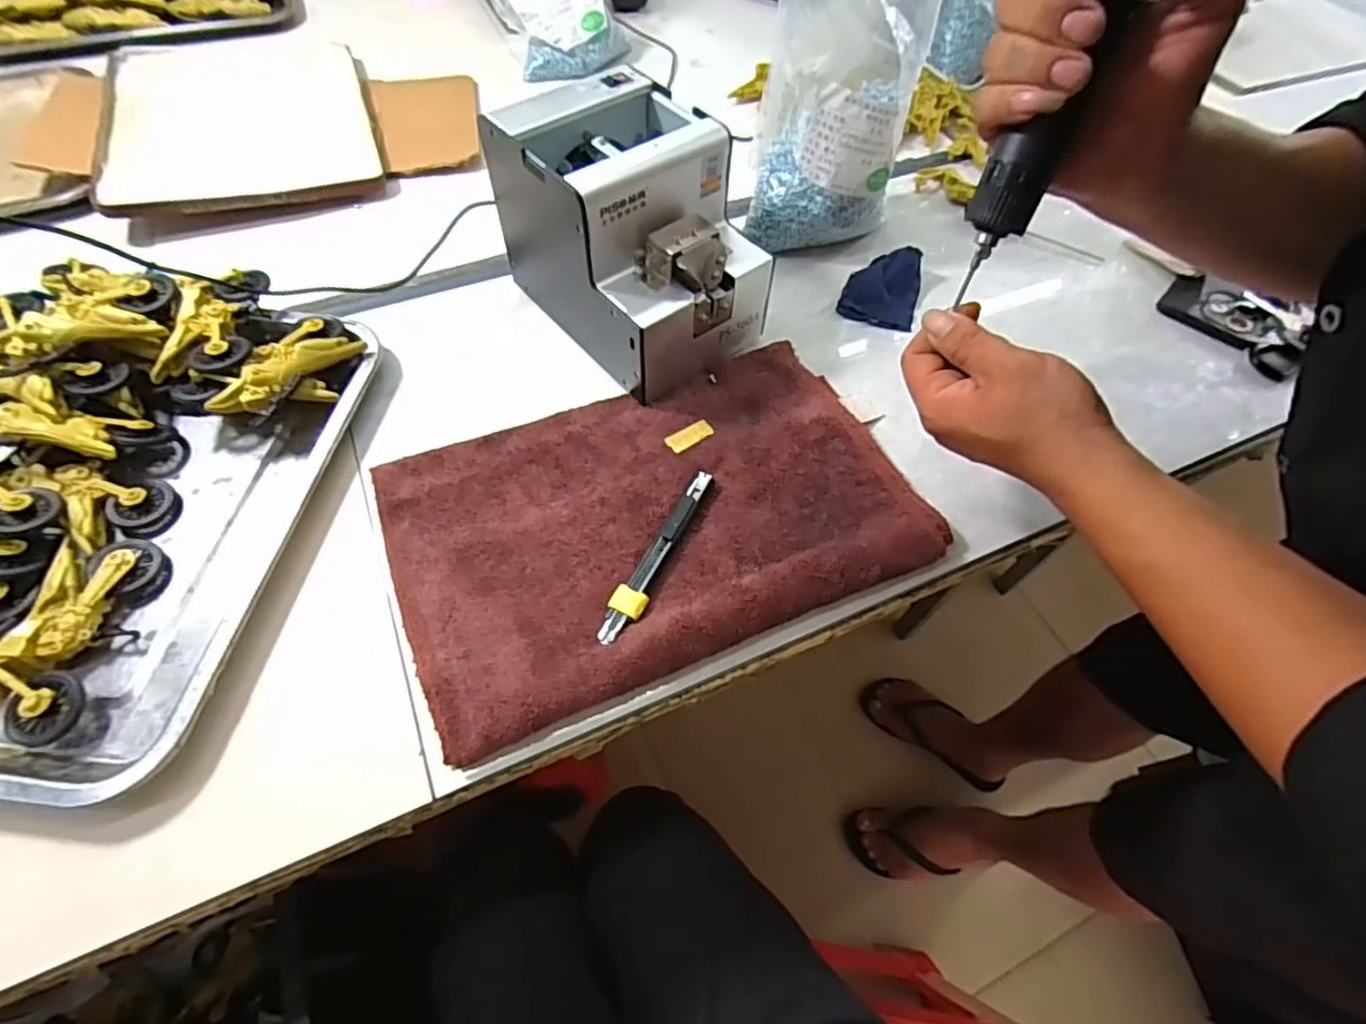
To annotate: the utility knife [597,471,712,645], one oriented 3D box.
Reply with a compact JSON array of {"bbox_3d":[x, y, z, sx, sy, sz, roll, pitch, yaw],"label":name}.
[{"bbox_3d":[-0.018,0.025,0.404,0.021,0.008,0.133,21,60,12],"label":"utility knife"}]

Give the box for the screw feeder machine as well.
[{"bbox_3d":[-0.037,-0.209,0.476,0.124,0.140,0.179,-35,65,-21],"label":"screw feeder machine"}]

